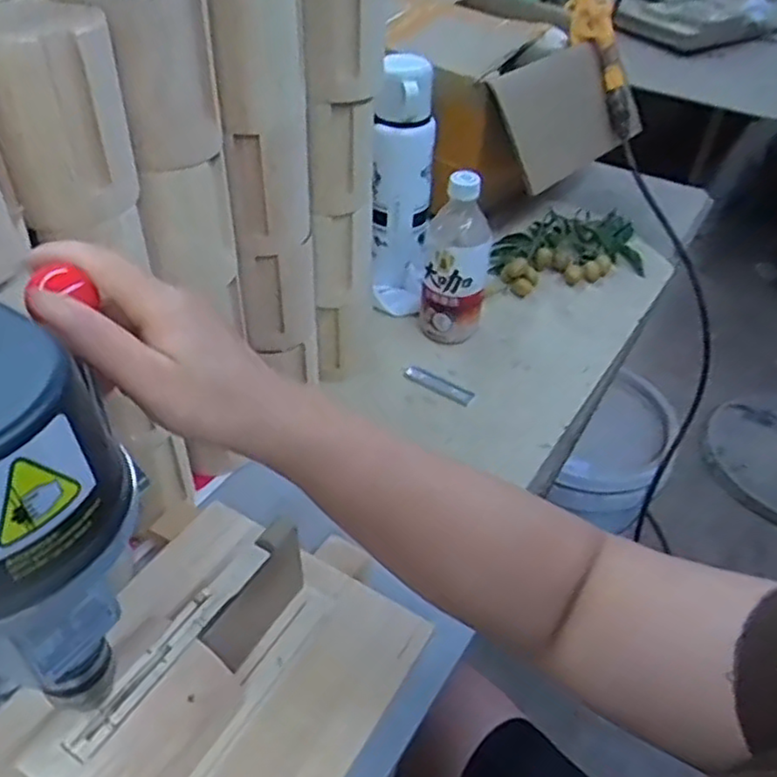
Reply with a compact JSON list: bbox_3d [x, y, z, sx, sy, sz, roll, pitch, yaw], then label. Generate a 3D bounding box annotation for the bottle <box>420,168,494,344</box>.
[{"bbox_3d":[0.073,-0.139,0.745,0.069,0.192,0.059,10,43,5],"label":"bottle"}]

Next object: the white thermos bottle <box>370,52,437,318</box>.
[{"bbox_3d":[0.014,-0.211,0.767,0.076,0.253,0.077,3,43,-2],"label":"white thermos bottle"}]

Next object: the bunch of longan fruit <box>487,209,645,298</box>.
[{"bbox_3d":[0.232,-0.186,0.923,0.209,0.042,0.106,-14,46,-20],"label":"bunch of longan fruit"}]

